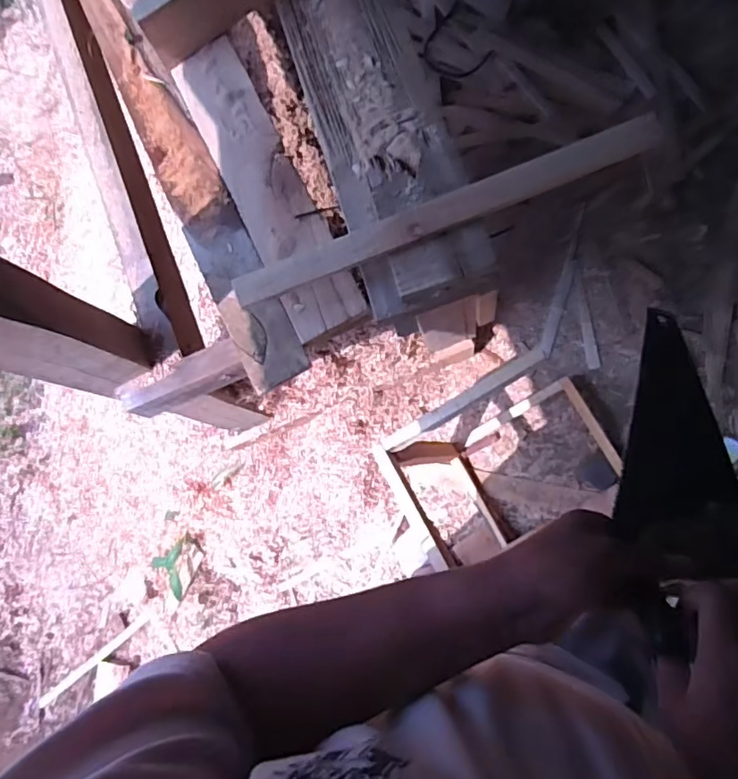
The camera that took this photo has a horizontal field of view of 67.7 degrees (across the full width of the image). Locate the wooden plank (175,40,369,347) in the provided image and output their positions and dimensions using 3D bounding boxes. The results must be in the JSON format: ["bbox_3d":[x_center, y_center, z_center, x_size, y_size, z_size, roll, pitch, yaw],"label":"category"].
[{"bbox_3d":[-0.136,-0.270,0.728,0.093,0.022,0.446,-27,81,2],"label":"wooden plank"}]

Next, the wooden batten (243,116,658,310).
[{"bbox_3d":[0.089,-0.209,0.652,0.520,0.026,0.045,-22,81,3],"label":"wooden batten"}]

